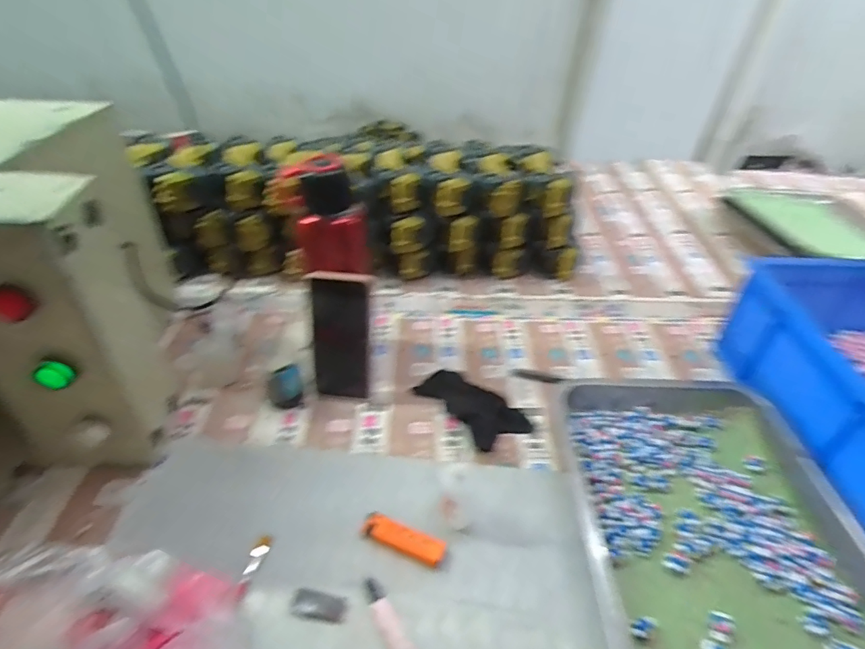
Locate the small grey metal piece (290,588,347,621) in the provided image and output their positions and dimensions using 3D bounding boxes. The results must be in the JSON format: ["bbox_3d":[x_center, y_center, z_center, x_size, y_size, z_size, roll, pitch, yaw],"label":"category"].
[{"bbox_3d":[-0.097,0.242,0.408,0.047,0.005,0.022,10,41,7],"label":"small grey metal piece"}]

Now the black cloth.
[{"bbox_3d":[0.052,0.094,0.587,0.080,0.033,0.132,-26,49,-30],"label":"black cloth"}]

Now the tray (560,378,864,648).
[{"bbox_3d":[0.273,0.191,0.466,0.262,0.043,0.370,3,41,-1],"label":"tray"}]

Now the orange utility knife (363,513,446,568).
[{"bbox_3d":[-0.028,0.204,0.452,0.079,0.013,0.023,15,42,13],"label":"orange utility knife"}]

